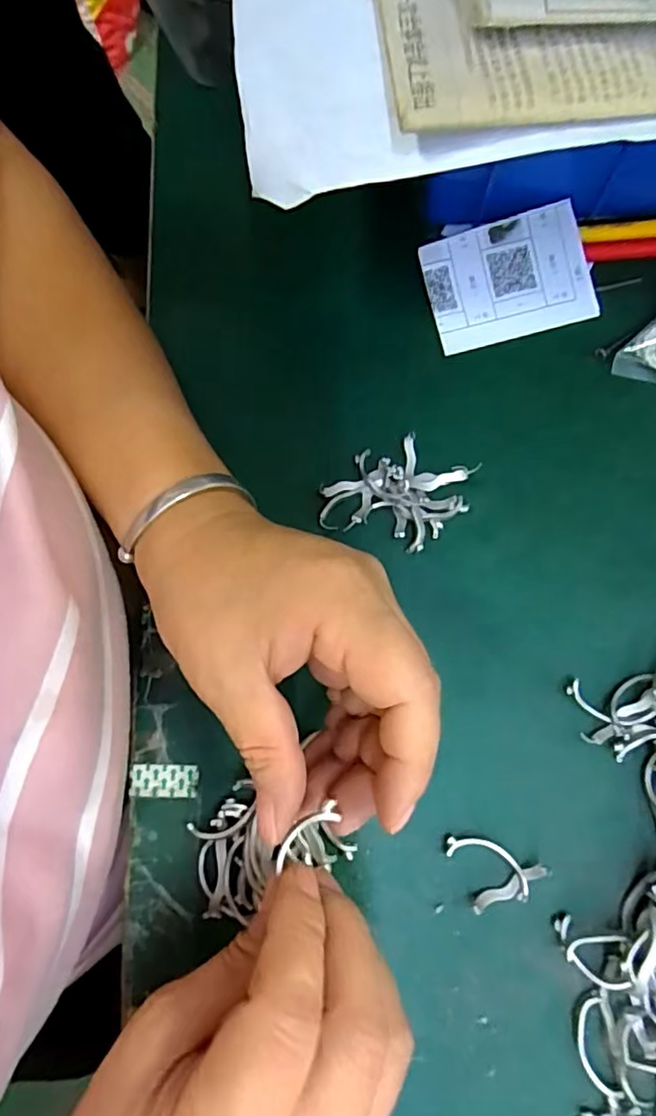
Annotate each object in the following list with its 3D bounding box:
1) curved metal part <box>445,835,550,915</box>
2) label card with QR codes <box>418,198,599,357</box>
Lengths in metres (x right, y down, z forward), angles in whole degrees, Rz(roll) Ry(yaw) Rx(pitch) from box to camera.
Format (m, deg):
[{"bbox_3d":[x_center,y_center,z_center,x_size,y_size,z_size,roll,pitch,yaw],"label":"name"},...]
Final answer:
[{"bbox_3d":[0.063,0.125,0.231,0.038,0.007,0.025,22,79,4],"label":"curved metal part"},{"bbox_3d":[0.085,-0.131,0.280,0.076,0.004,0.054,-17,94,0],"label":"label card with QR codes"}]

